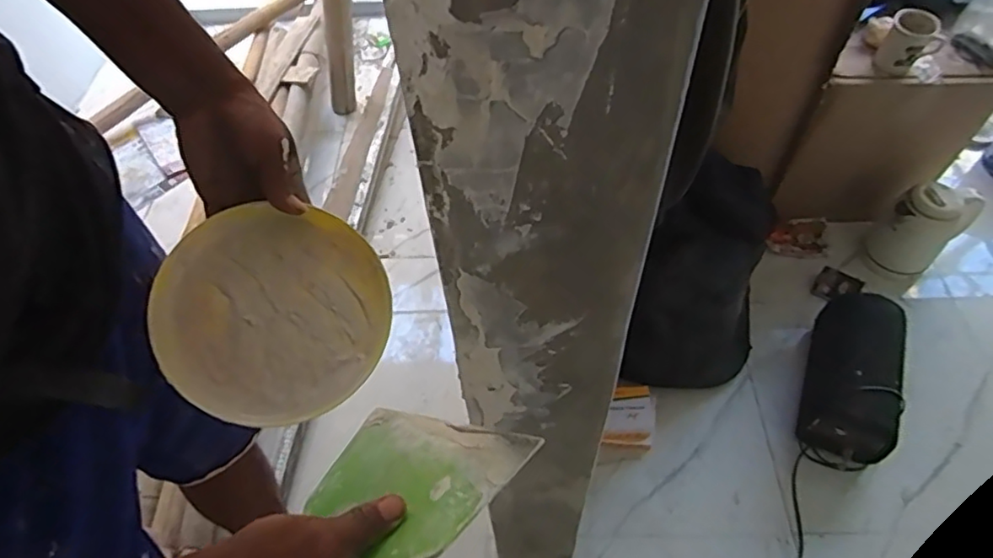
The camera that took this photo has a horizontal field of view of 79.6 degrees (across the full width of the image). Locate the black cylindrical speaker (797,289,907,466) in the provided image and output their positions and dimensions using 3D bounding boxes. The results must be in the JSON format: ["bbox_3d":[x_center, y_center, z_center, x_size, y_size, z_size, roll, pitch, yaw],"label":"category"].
[{"bbox_3d":[0.693,0.182,1.169,0.139,0.174,0.299,13,56,13],"label":"black cylindrical speaker"}]

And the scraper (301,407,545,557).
[{"bbox_3d":[-0.065,0.142,0.416,0.161,0.006,0.117,-1,33,40],"label":"scraper"}]

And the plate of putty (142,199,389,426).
[{"bbox_3d":[-0.178,0.028,0.481,0.174,0.016,0.169,4,73,-14],"label":"plate of putty"}]

